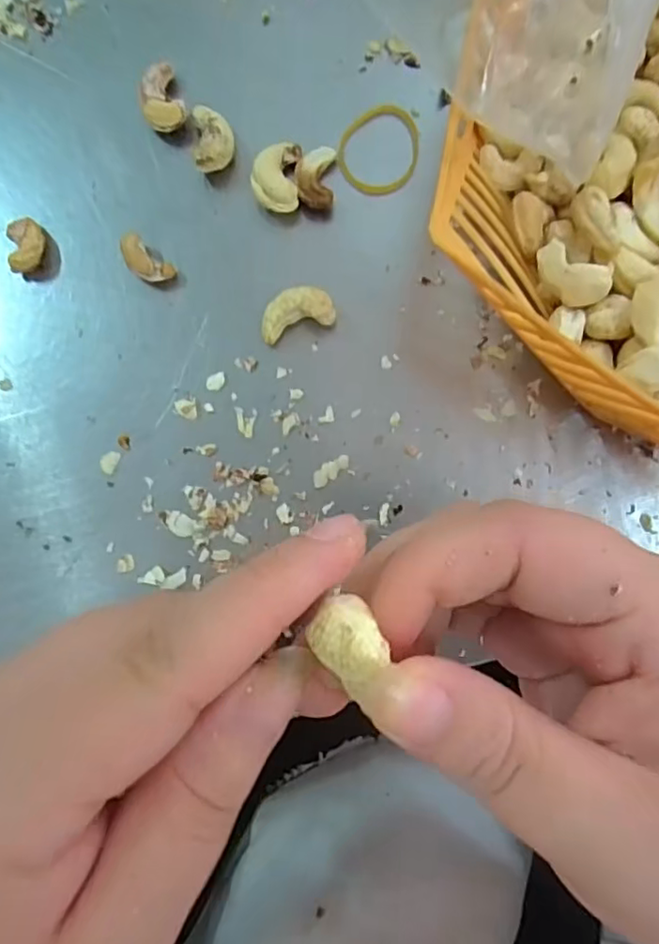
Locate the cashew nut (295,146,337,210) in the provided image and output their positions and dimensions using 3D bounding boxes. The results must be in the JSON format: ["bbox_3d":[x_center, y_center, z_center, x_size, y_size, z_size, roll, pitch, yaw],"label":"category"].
[{"bbox_3d":[-0.005,-0.110,0.226,0.014,0.008,0.025,1,86,2],"label":"cashew nut"}]

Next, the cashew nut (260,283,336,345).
[{"bbox_3d":[-0.012,-0.058,0.219,0.027,0.014,0.014,-13,86,1],"label":"cashew nut"}]

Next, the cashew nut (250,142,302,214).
[{"bbox_3d":[-0.020,-0.110,0.225,0.017,0.011,0.026,2,86,2],"label":"cashew nut"}]

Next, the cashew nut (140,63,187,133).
[{"bbox_3d":[-0.063,-0.141,0.228,0.015,0.012,0.025,-20,86,1],"label":"cashew nut"}]

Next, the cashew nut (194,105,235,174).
[{"bbox_3d":[-0.043,-0.124,0.225,0.013,0.015,0.026,-5,86,2],"label":"cashew nut"}]

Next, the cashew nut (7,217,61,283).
[{"bbox_3d":[-0.114,-0.086,0.227,0.016,0.008,0.021,-11,86,2],"label":"cashew nut"}]

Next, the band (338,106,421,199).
[{"bbox_3d":[0.019,-0.124,0.229,0.030,0.004,0.039,10,87,3],"label":"band"}]

